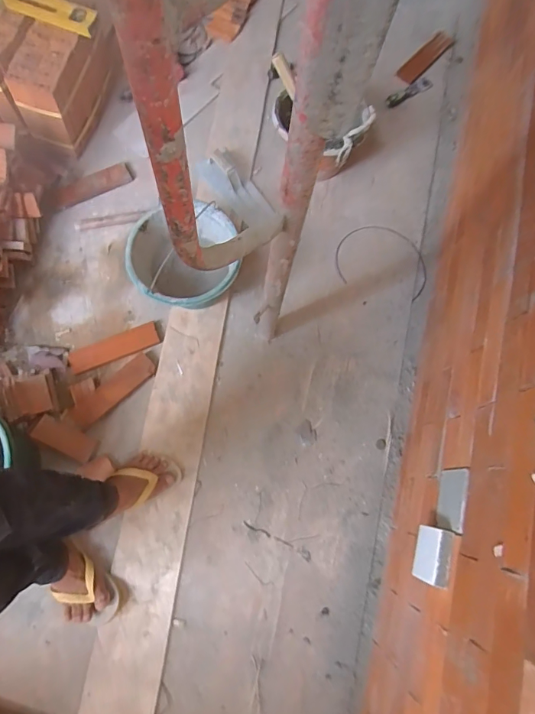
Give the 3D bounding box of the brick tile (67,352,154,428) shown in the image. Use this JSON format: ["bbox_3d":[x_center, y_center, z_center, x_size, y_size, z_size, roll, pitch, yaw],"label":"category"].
[{"bbox_3d":[-0.388,0.088,1.085,0.230,0.030,0.068,-40,80,-11],"label":"brick tile"}]

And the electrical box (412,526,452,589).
[{"bbox_3d":[0.276,0.332,0.719,0.033,0.067,0.087,12,74,3],"label":"electrical box"}]

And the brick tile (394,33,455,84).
[{"bbox_3d":[0.526,-0.999,1.432,0.238,0.021,0.071,-42,80,-12],"label":"brick tile"}]

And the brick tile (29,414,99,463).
[{"bbox_3d":[-0.492,0.198,1.045,0.151,0.010,0.060,27,68,-5],"label":"brick tile"}]

